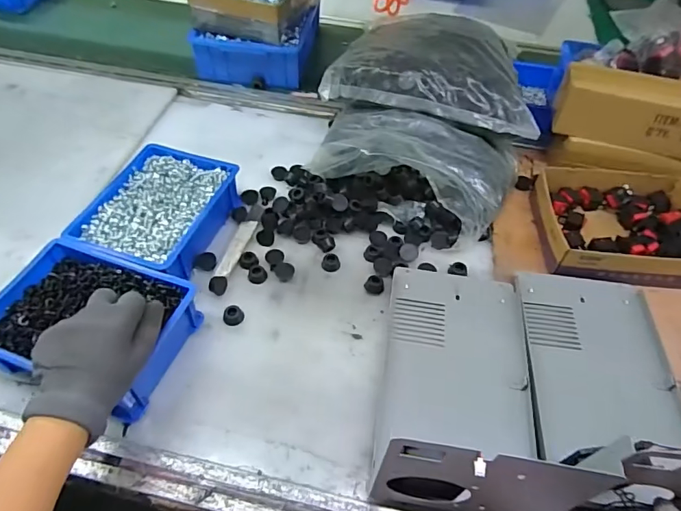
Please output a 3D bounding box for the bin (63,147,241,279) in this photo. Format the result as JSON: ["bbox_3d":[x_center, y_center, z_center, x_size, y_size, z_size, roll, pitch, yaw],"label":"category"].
[{"bbox_3d":[-0.240,-0.059,0.630,0.156,0.058,0.199,17,52,10],"label":"bin"}]

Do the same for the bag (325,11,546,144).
[{"bbox_3d":[0.153,-0.287,0.709,0.311,0.068,0.196,18,52,11],"label":"bag"}]

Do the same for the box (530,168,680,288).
[{"bbox_3d":[0.391,-0.047,0.645,0.217,0.051,0.176,5,51,1],"label":"box"}]

